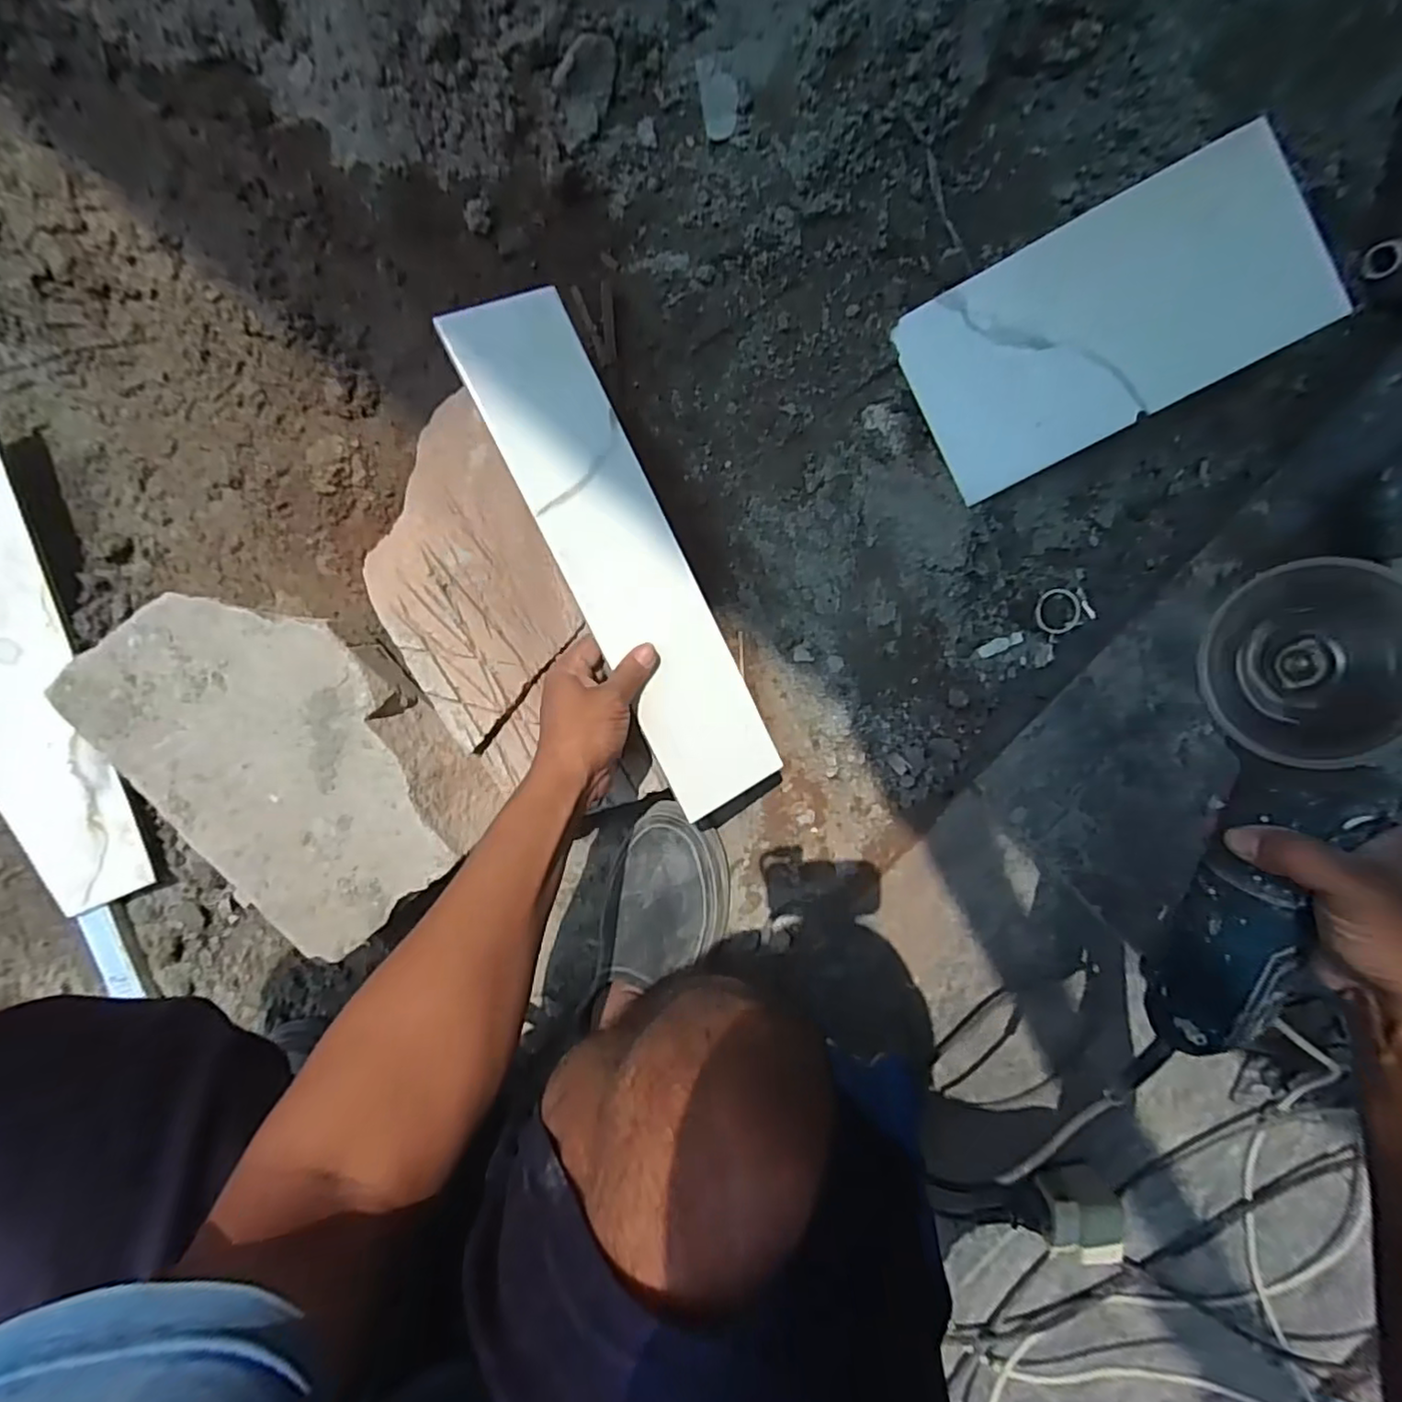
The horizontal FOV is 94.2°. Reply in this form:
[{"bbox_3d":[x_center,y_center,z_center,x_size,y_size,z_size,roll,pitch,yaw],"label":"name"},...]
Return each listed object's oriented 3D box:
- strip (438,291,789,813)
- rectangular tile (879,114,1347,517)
[{"bbox_3d":[-0.055,-0.101,0.484,0.088,0.009,0.387,-29,100,-17],"label":"strip"},{"bbox_3d":[0.317,-0.301,0.519,0.276,0.014,0.164,-25,90,17],"label":"rectangular tile"}]

